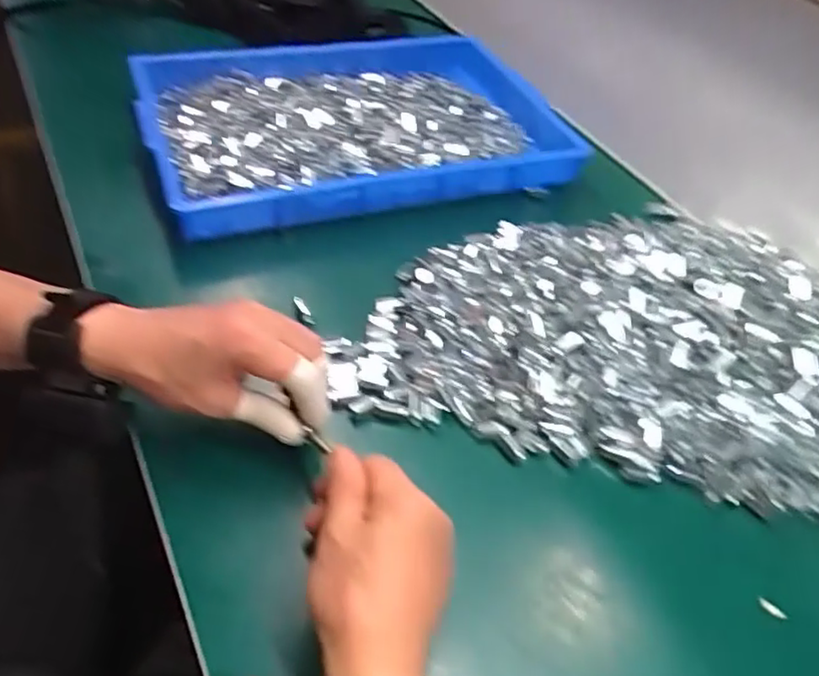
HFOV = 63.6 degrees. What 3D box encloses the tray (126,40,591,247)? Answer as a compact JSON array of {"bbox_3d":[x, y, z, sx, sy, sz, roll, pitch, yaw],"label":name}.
[{"bbox_3d":[-0.056,-0.239,0.714,0.439,0.044,0.289,-13,50,-18],"label":"tray"}]

